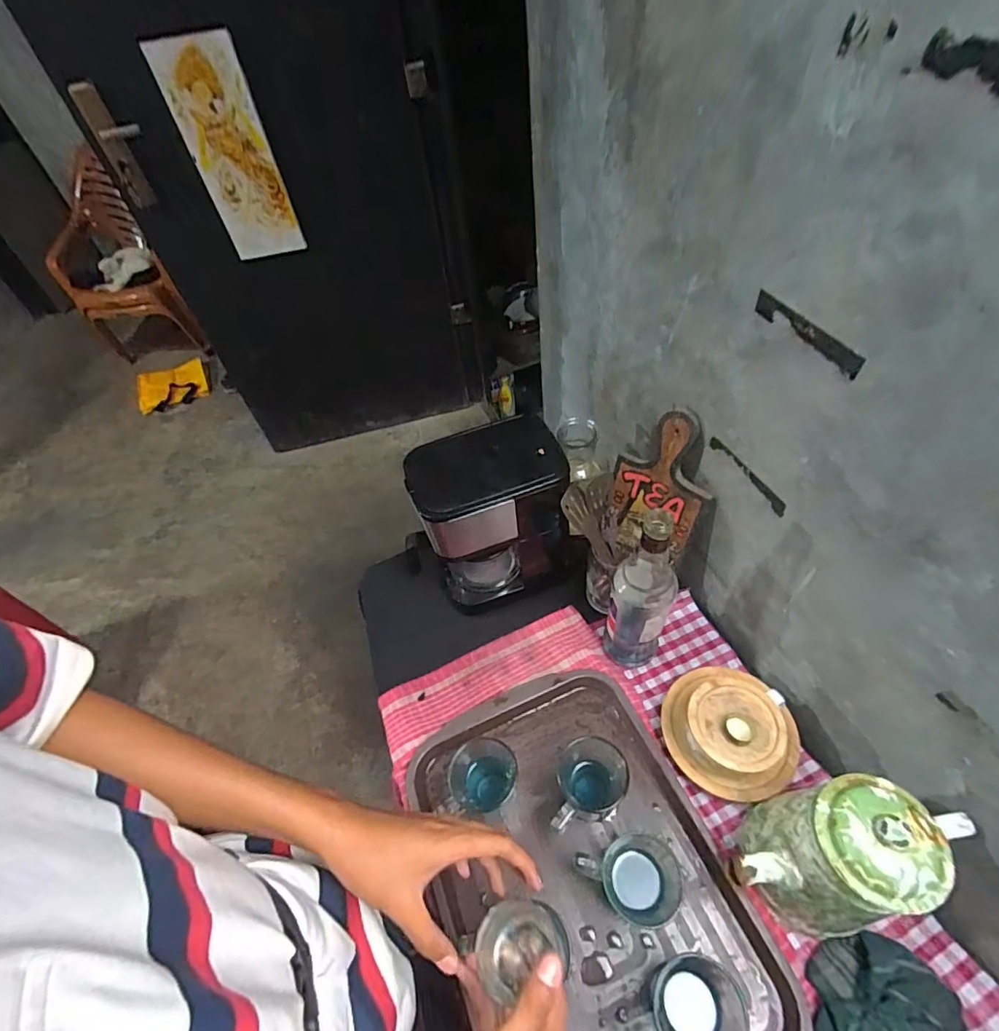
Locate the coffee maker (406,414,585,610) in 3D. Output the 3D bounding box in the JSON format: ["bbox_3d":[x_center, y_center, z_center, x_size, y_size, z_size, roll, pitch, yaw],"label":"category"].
[{"bbox_3d":[0.003,0.008,0.758,0.234,0.263,0.157,-17,51,-6],"label":"coffee maker"}]

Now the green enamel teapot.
[{"bbox_3d":[0.310,0.321,0.484,0.214,0.202,0.112,-3,51,5],"label":"green enamel teapot"}]

